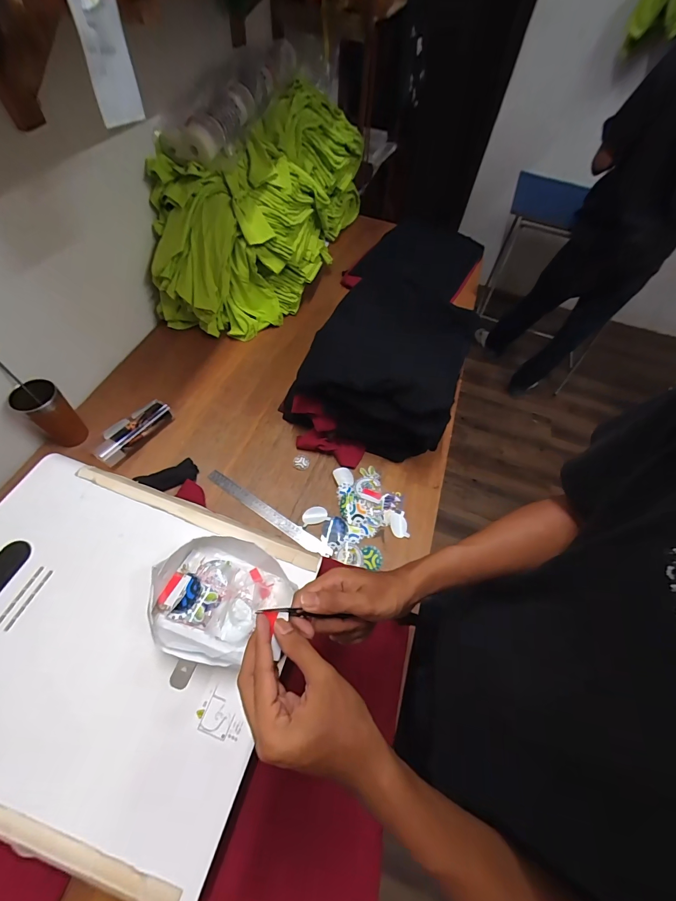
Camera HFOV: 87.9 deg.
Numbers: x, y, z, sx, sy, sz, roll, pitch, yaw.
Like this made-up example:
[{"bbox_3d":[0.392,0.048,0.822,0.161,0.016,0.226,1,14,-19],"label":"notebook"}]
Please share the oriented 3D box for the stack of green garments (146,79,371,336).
[{"bbox_3d":[-0.211,-0.743,1.076,0.345,0.364,0.833,19,59,8],"label":"stack of green garments"}]

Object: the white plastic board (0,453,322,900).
[{"bbox_3d":[-0.332,0.245,0.488,0.500,0.026,0.400,20,59,3],"label":"white plastic board"}]

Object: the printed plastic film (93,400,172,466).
[{"bbox_3d":[-0.472,-0.044,0.810,0.079,0.037,0.182,35,62,17],"label":"printed plastic film"}]

